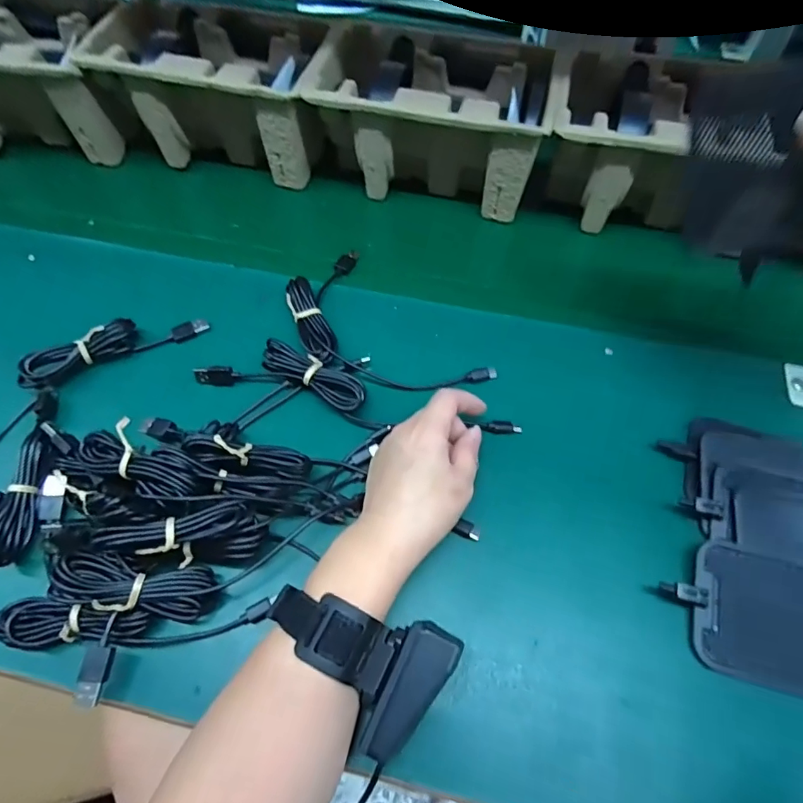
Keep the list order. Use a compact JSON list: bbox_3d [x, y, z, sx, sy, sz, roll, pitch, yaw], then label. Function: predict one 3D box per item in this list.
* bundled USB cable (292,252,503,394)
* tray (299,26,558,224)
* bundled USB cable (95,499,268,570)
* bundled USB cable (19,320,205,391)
[{"bbox_3d":[-0.026,-0.063,0.412,0.106,0.021,0.191,-36,64,-18],"label":"bundled USB cable"},{"bbox_3d":[0.030,-0.273,0.506,0.228,0.131,0.133,10,60,8],"label":"tray"},{"bbox_3d":[-0.133,0.082,0.302,0.092,0.039,0.029,3,56,-21],"label":"bundled USB cable"},{"bbox_3d":[-0.236,-0.049,0.400,0.138,0.028,0.028,-27,61,-14],"label":"bundled USB cable"}]

